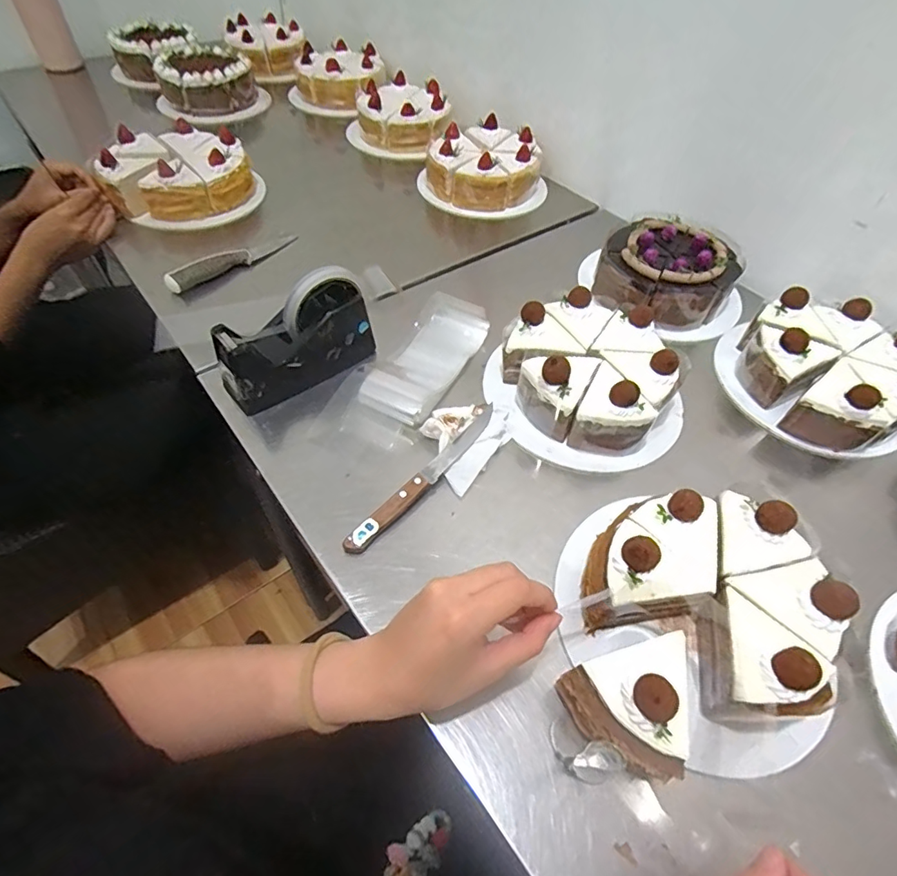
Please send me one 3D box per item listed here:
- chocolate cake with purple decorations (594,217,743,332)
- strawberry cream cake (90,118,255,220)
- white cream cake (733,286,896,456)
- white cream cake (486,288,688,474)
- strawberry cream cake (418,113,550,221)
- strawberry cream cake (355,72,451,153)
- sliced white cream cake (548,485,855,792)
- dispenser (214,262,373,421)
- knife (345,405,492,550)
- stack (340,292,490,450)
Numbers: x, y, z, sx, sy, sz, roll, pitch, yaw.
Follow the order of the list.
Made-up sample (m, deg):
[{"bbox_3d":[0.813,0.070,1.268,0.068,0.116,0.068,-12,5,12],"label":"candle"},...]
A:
[{"bbox_3d":[0.270,-0.213,0.635,0.164,0.059,0.153,2,52,-3],"label":"chocolate cake with purple decorations"},{"bbox_3d":[-0.402,-0.399,0.756,0.195,0.088,0.183,-12,54,-13],"label":"strawberry cream cake"},{"bbox_3d":[0.401,-0.077,0.537,0.166,0.072,0.177,-32,60,-25],"label":"white cream cake"},{"bbox_3d":[0.147,-0.064,0.517,0.194,0.077,0.183,2,52,-3],"label":"white cream cake"},{"bbox_3d":[0.057,-0.435,0.802,0.190,0.079,0.159,-11,54,-12],"label":"strawberry cream cake"},{"bbox_3d":[-0.085,-0.592,0.906,0.163,0.070,0.150,-1,52,-5],"label":"strawberry cream cake"},{"bbox_3d":[0.173,0.128,0.364,0.205,0.072,0.159,-13,54,-14],"label":"sliced white cream cake"},{"bbox_3d":[-0.156,-0.106,0.511,0.162,0.100,0.053,-29,60,-24],"label":"dispenser"},{"bbox_3d":[-0.018,0.036,0.461,0.017,0.018,0.195,37,58,22],"label":"knife"},{"bbox_3d":[-0.029,-0.079,0.541,0.073,0.033,0.211,24,54,14],"label":"stack"}]

